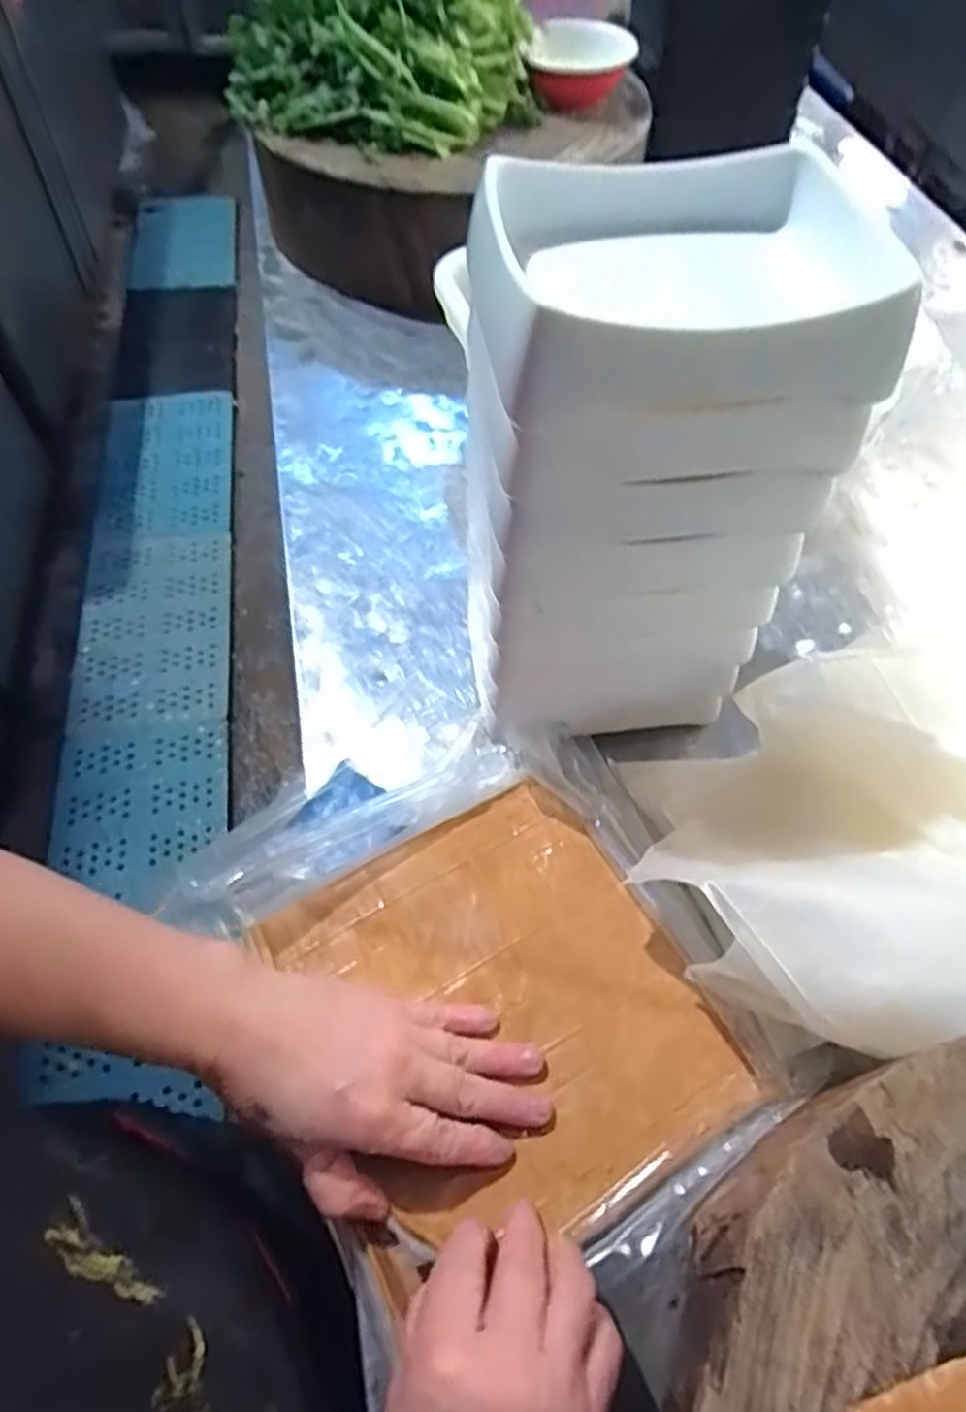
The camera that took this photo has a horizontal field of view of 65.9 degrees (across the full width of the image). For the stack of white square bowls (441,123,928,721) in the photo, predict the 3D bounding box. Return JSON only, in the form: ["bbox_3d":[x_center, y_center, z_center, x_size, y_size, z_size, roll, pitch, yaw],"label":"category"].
[{"bbox_3d":[0.079,-0.098,0.392,0.156,0.278,0.118,-6,59,-6],"label":"stack of white square bowls"}]

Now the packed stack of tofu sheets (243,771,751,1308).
[{"bbox_3d":[0.007,0.161,0.396,0.194,0.030,0.207,-22,56,-20],"label":"packed stack of tofu sheets"}]

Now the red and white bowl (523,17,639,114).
[{"bbox_3d":[0.096,-0.630,0.736,0.098,0.057,0.100,9,51,3],"label":"red and white bowl"}]

